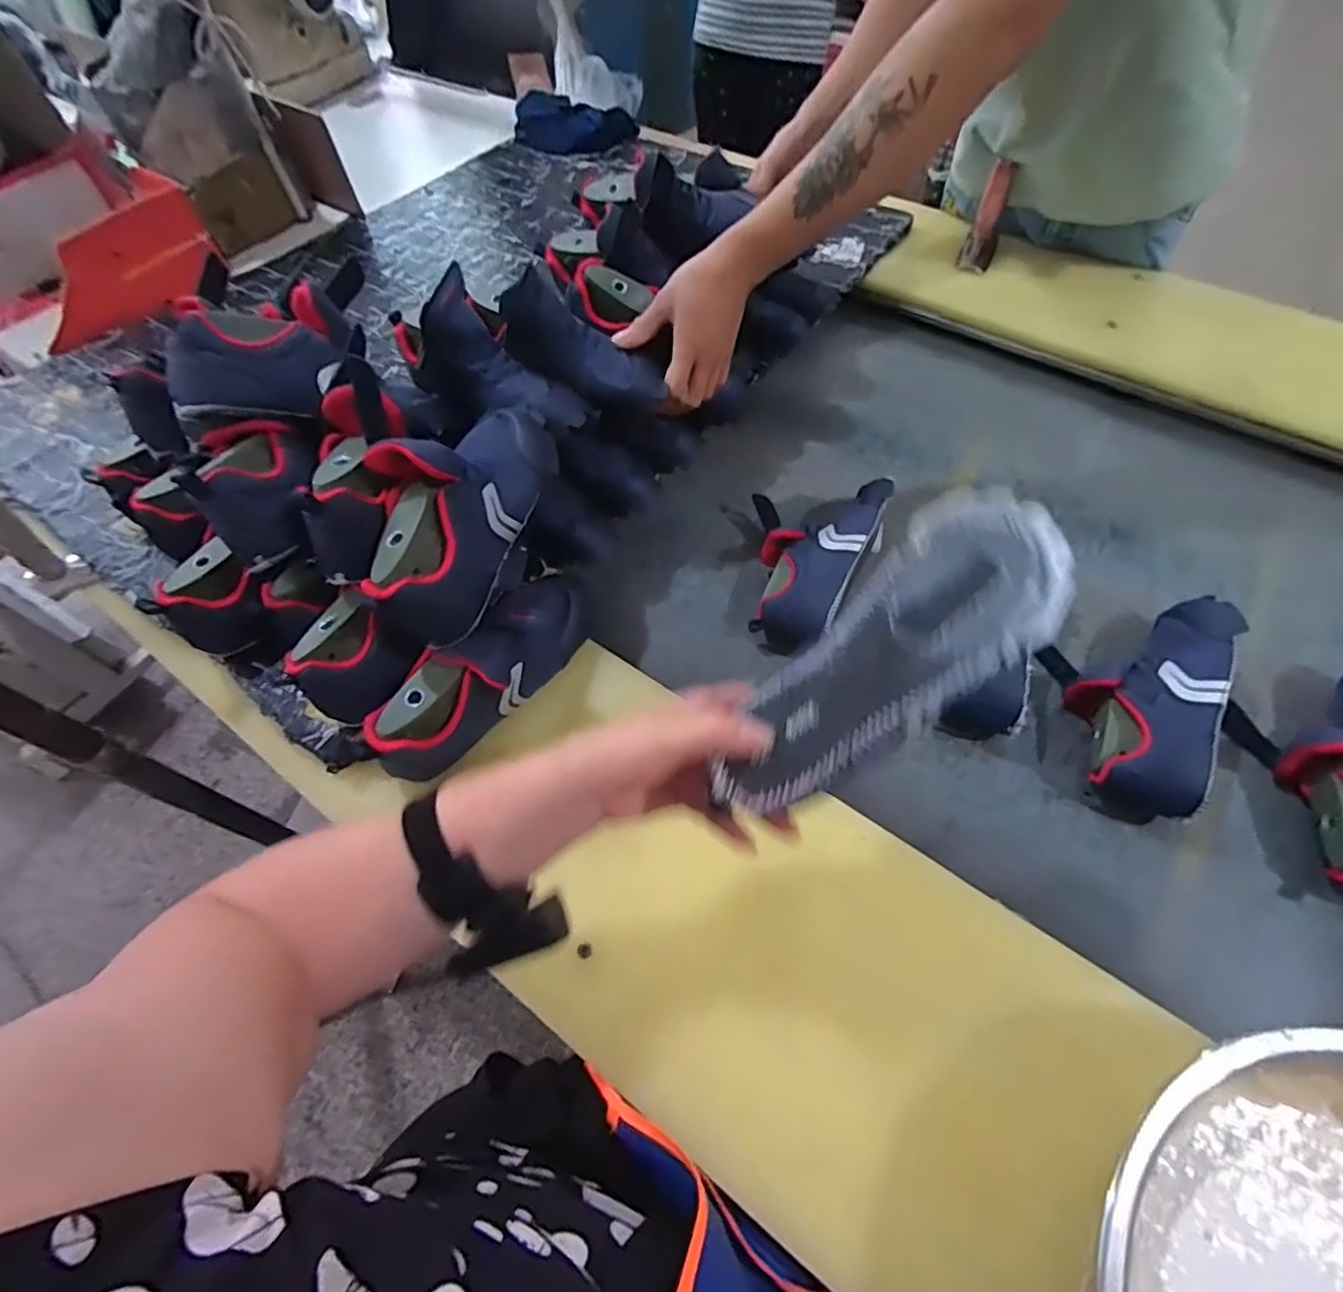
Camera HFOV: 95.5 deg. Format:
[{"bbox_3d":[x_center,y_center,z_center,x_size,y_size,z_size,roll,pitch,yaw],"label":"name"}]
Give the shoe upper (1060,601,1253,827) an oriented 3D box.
[{"bbox_3d":[0.452,0.044,0.586,0.114,0.080,0.237,24,63,14],"label":"shoe upper"}]

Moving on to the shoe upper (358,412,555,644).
[{"bbox_3d":[-0.170,-0.123,0.499,0.090,0.100,0.228,16,61,10],"label":"shoe upper"}]

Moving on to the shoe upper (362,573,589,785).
[{"bbox_3d":[-0.159,0.019,0.536,0.071,0.094,0.237,32,65,18],"label":"shoe upper"}]

